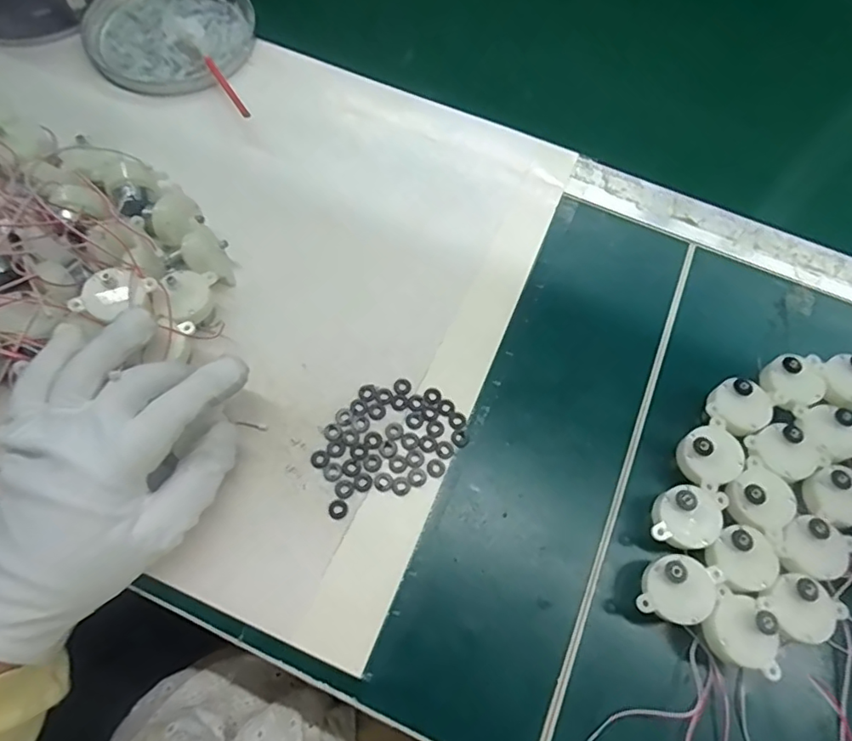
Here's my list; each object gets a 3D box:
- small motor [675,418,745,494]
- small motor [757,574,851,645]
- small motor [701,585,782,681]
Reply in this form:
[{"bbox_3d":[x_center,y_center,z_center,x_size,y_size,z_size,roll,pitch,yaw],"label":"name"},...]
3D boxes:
[{"bbox_3d":[0.157,0.050,0.307,0.040,0.029,0.031,-31,71,-14],"label":"small motor"},{"bbox_3d":[0.186,0.121,0.276,0.032,0.027,0.037,-38,73,-16],"label":"small motor"},{"bbox_3d":[0.154,0.130,0.271,0.035,0.030,0.032,20,68,7],"label":"small motor"}]

